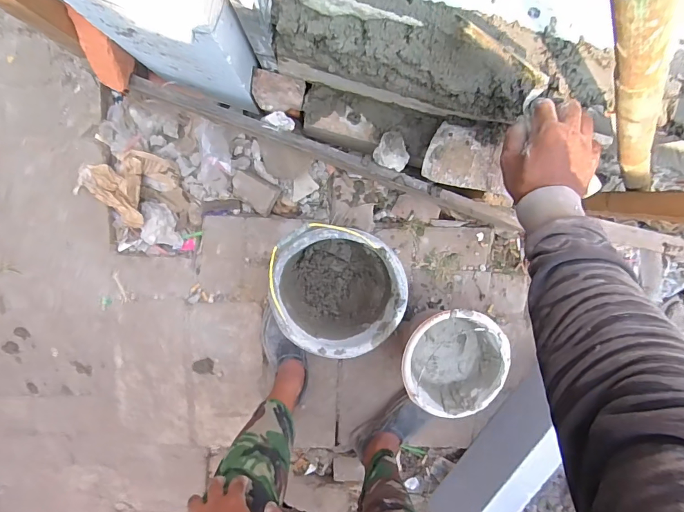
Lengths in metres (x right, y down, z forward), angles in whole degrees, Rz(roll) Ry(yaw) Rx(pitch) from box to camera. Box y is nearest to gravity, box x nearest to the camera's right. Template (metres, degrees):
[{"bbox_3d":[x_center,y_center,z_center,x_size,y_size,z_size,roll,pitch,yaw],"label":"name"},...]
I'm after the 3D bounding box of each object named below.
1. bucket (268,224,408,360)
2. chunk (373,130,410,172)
[{"bbox_3d":[-0.018,0.064,0.929,0.267,0.216,0.293,-1,97,-4],"label":"bucket"},{"bbox_3d":[0.099,-0.200,0.773,0.067,0.049,0.066,-1,100,-4],"label":"chunk"}]

